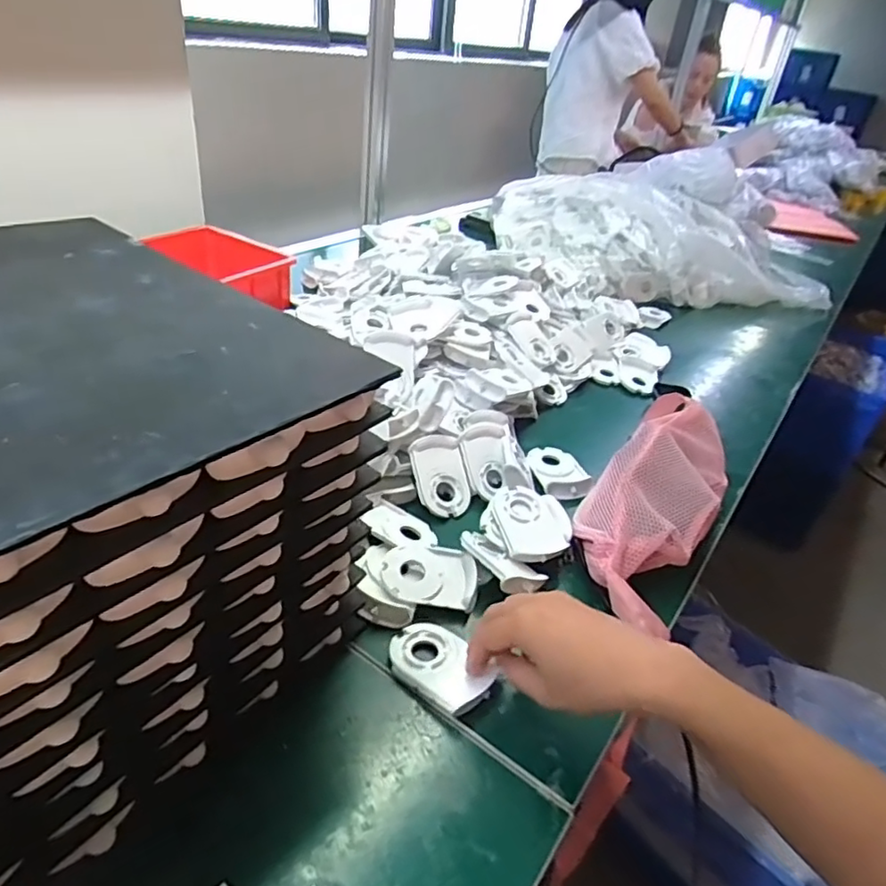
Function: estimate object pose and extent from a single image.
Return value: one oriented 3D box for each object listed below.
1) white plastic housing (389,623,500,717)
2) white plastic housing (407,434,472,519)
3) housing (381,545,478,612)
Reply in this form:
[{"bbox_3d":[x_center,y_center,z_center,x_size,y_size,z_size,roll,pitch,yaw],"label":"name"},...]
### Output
[{"bbox_3d":[-0.004,0.169,0.470,0.082,0.011,0.051,30,40,29],"label":"white plastic housing"},{"bbox_3d":[-0.001,0.034,0.642,0.061,0.012,0.088,-9,78,-30],"label":"white plastic housing"},{"bbox_3d":[-0.012,0.114,0.544,0.081,0.015,0.065,5,34,-3],"label":"housing"}]

